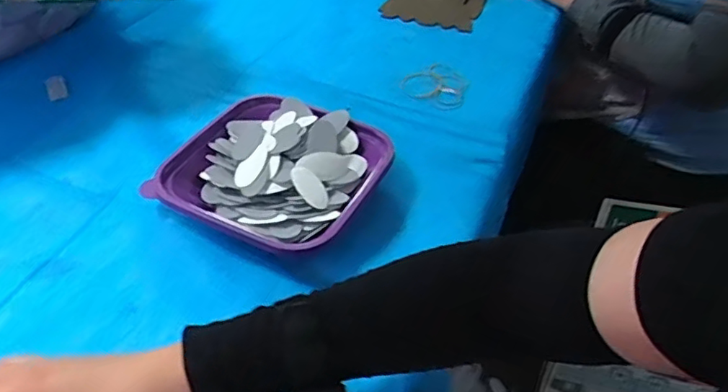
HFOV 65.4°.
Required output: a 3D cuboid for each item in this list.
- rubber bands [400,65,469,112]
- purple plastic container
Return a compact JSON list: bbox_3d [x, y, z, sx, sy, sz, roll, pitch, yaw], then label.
[{"bbox_3d":[0.096,-0.145,0.725,0.081,0.008,0.099,25,50,22],"label":"rubber bands"},{"bbox_3d":[-0.084,-0.026,0.545,0.183,0.042,0.177,1,45,-1],"label":"purple plastic container"}]

